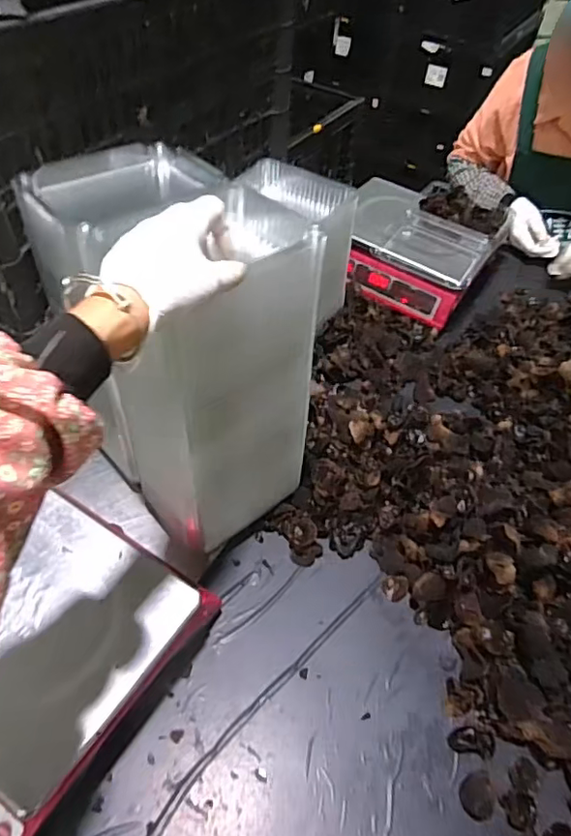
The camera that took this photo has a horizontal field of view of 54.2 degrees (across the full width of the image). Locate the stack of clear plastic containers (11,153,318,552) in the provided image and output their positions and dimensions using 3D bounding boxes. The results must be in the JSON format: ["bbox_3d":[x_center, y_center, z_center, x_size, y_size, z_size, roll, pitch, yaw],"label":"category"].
[{"bbox_3d":[-0.129,-0.084,0.635,0.182,0.348,0.317,-34,61,-29],"label":"stack of clear plastic containers"}]

